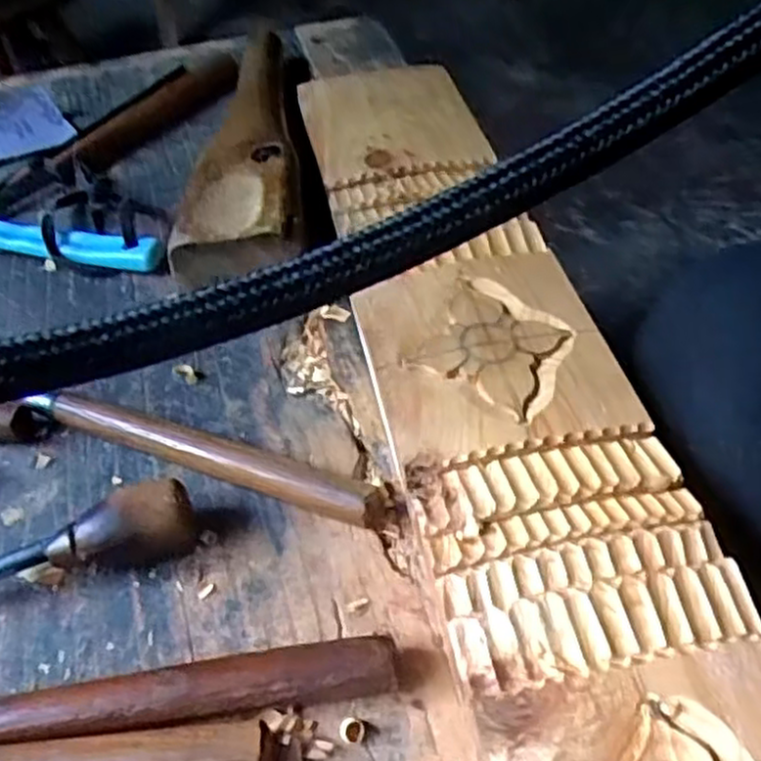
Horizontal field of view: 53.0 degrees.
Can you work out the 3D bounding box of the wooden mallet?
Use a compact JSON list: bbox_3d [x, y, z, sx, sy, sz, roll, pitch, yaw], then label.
[{"bbox_3d":[-0.082,-0.149,0.469,0.065,0.047,0.280,-7,47,-2],"label":"wooden mallet"}]

